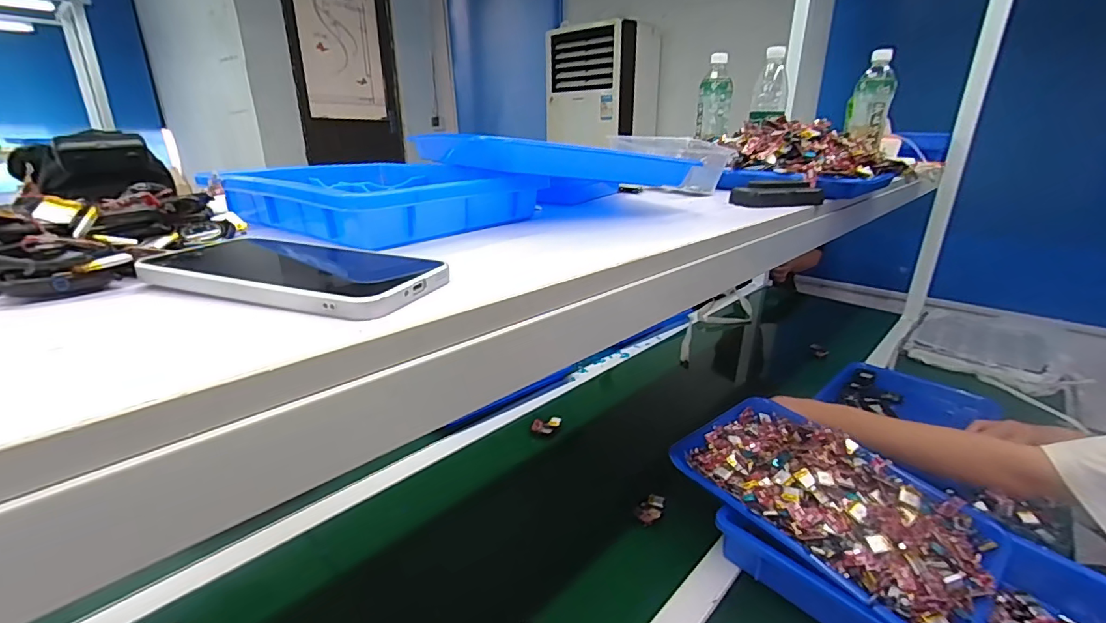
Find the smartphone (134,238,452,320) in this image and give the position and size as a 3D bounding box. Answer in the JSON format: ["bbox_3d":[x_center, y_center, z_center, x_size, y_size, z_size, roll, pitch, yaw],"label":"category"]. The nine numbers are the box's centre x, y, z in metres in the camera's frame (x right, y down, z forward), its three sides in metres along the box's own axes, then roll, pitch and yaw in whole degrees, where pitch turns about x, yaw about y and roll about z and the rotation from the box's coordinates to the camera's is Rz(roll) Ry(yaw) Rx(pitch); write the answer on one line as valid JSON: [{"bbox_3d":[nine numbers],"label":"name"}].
[{"bbox_3d":[-0.144,-0.018,0.272,0.154,0.011,0.068,6,20,17],"label":"smartphone"}]

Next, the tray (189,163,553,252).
[{"bbox_3d":[-0.154,-0.104,0.448,0.197,0.049,0.236,14,24,35],"label":"tray"}]

